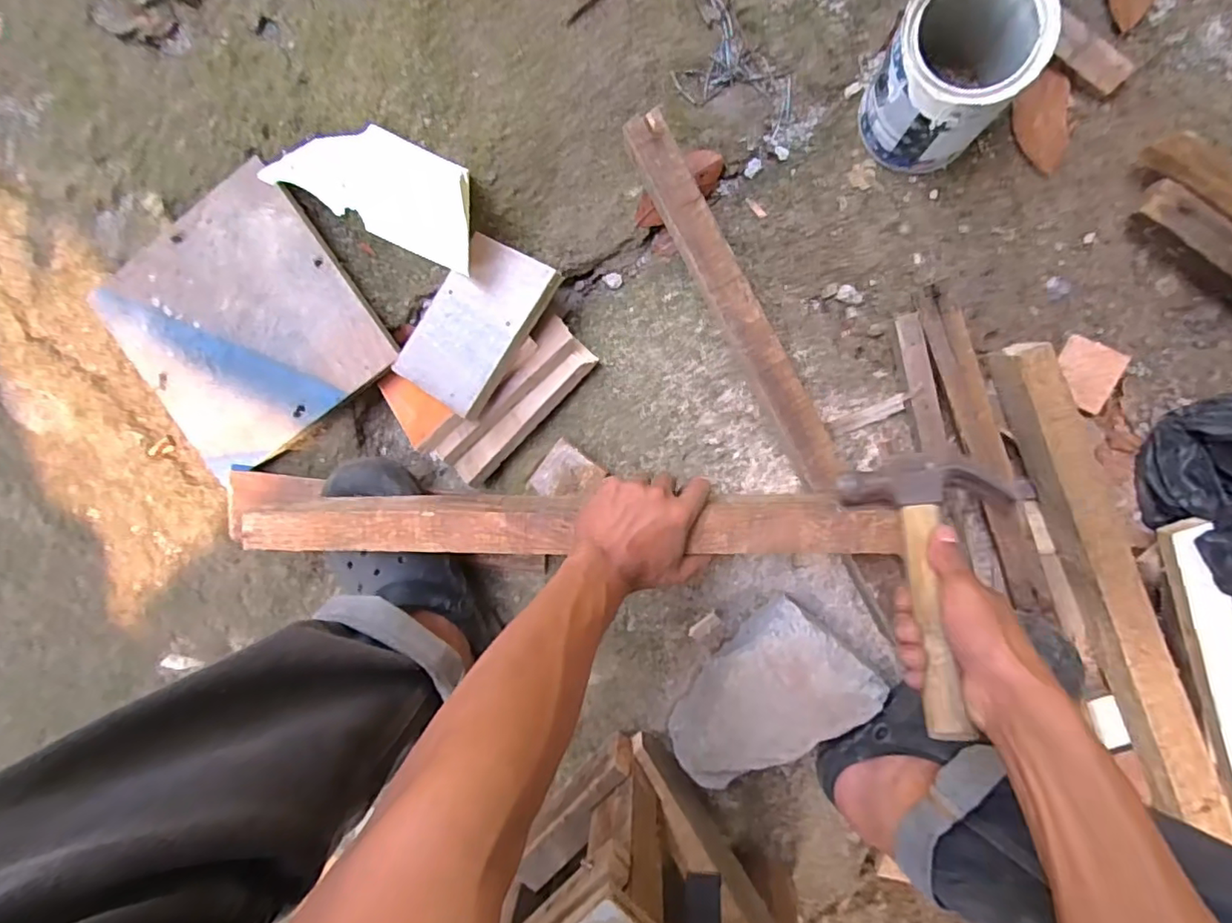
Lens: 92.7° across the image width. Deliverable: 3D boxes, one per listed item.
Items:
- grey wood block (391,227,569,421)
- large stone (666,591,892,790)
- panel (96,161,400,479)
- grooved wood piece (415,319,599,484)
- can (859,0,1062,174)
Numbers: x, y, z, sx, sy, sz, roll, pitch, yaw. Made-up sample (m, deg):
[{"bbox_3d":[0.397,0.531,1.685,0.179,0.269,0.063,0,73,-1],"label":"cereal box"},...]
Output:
[{"bbox_3d":[-0.143,-0.138,0.593,0.110,0.017,0.166,33,94,18],"label":"grey wood block"},{"bbox_3d":[0.151,0.246,0.604,0.133,0.076,0.201,44,98,0],"label":"large stone"},{"bbox_3d":[-0.405,-0.147,0.635,0.253,0.017,0.253,-34,92,7],"label":"panel"},{"bbox_3d":[-0.106,-0.061,0.610,0.184,0.039,0.066,-45,90,8],"label":"grooved wood piece"},{"bbox_3d":[0.286,-0.335,0.506,0.109,0.133,0.119,1,96,5],"label":"can"}]

